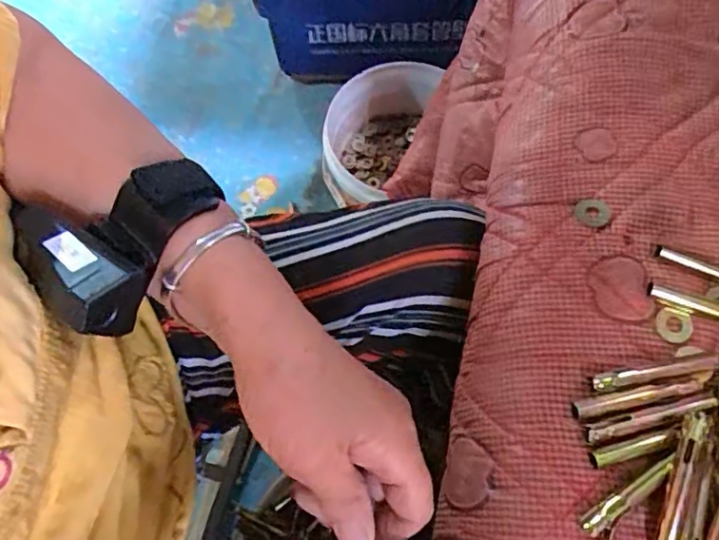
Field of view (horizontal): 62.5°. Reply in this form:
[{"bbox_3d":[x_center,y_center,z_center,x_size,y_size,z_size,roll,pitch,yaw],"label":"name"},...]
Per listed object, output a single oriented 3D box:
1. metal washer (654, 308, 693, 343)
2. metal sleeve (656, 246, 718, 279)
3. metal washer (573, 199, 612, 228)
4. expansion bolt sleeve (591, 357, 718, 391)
[{"bbox_3d":[0.167,0.030,0.315,0.020,0.004,0.018,16,78,2],"label":"metal washer"},{"bbox_3d":[0.193,-0.001,0.328,0.055,0.006,0.008,20,67,11],"label":"metal sleeve"},{"bbox_3d":[0.136,-0.033,0.346,0.019,0.004,0.019,-1,65,2],"label":"metal washer"},{"bbox_3d":[0.151,0.052,0.302,0.067,0.006,0.009,-11,65,-3],"label":"expansion bolt sleeve"}]

